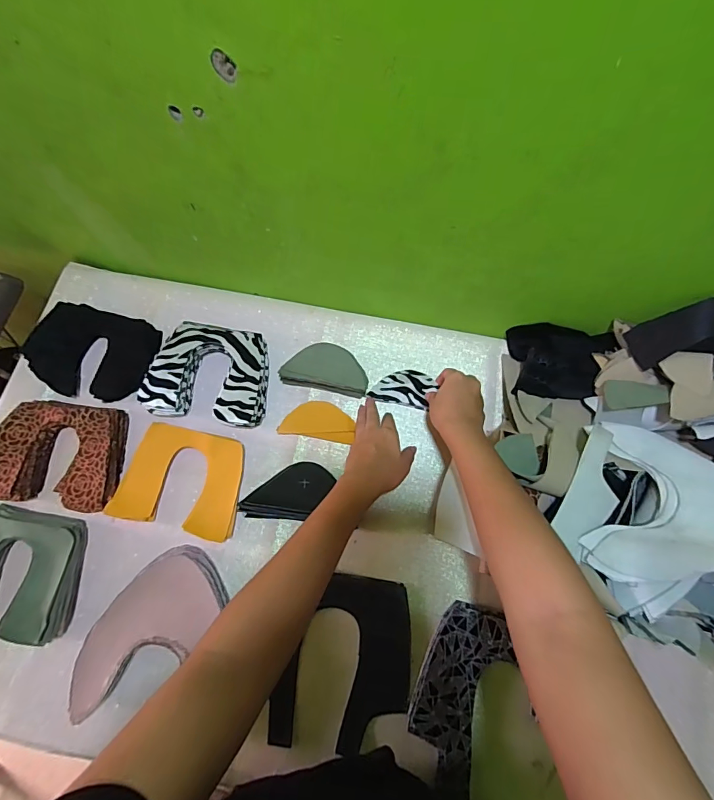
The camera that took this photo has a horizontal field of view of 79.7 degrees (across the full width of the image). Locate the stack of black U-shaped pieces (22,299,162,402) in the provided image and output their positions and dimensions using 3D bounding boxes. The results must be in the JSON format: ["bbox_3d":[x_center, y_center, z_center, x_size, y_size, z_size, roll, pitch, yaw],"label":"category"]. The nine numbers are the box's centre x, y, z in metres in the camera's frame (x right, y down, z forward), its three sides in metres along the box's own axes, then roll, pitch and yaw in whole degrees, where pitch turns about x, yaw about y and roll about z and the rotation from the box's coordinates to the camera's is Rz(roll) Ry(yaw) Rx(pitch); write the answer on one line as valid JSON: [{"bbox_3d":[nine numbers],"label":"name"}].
[{"bbox_3d":[-0.373,-0.067,0.604,0.159,0.035,0.130,18,72,6],"label":"stack of black U-shaped pieces"}]

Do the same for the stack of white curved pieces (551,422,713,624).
[{"bbox_3d":[0.308,0.104,0.448,0.189,0.068,0.167,-43,76,-13],"label":"stack of white curved pieces"}]

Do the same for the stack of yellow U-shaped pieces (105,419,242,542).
[{"bbox_3d":[-0.220,0.102,0.550,0.151,0.030,0.122,12,71,4],"label":"stack of yellow U-shaped pieces"}]

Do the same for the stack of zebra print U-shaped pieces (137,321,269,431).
[{"bbox_3d":[-0.195,-0.033,0.586,0.154,0.050,0.132,12,71,4],"label":"stack of zebra print U-shaped pieces"}]

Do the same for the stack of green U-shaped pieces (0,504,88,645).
[{"bbox_3d":[-0.411,0.203,0.511,0.160,0.050,0.133,9,71,3],"label":"stack of green U-shaped pieces"}]

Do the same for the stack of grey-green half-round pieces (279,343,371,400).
[{"bbox_3d":[-0.041,-0.041,0.591,0.115,0.033,0.062,14,72,4],"label":"stack of grey-green half-round pieces"}]

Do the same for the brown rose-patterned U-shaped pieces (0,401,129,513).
[{"bbox_3d":[-0.394,0.072,0.560,0.168,0.039,0.132,4,71,1],"label":"brown rose-patterned U-shaped pieces"}]

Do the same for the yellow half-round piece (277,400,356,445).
[{"bbox_3d":[-0.054,0.028,0.589,0.097,0.008,0.052,9,71,-2],"label":"yellow half-round piece"}]

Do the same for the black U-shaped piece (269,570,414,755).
[{"bbox_3d":[-0.015,0.298,0.495,0.150,0.010,0.173,4,71,2],"label":"black U-shaped piece"}]

